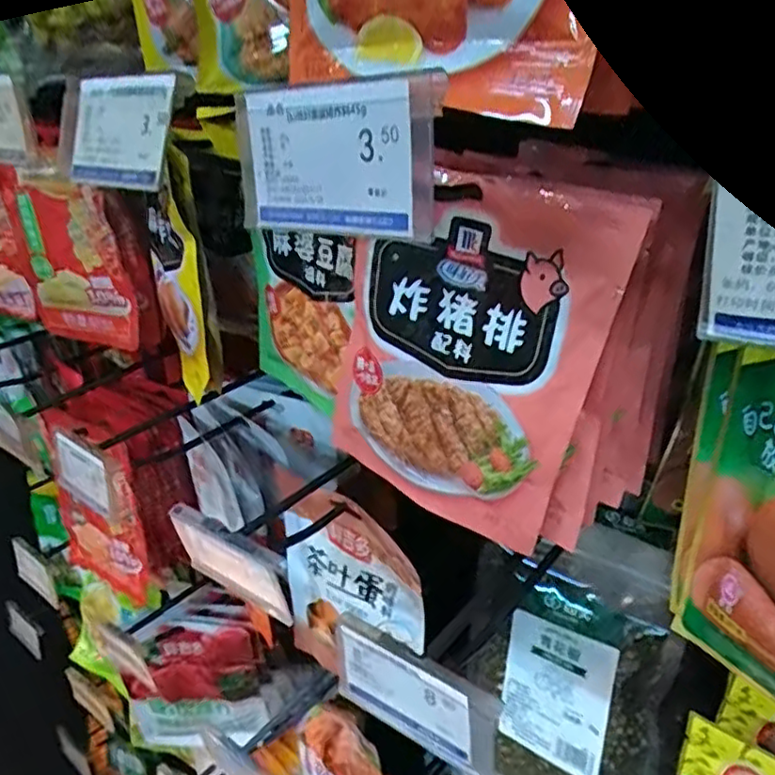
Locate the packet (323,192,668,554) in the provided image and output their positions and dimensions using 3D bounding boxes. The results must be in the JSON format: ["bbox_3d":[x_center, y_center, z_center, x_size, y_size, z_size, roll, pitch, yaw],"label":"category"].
[{"bbox_3d":[0.033,-0.011,0.293,0.132,0.150,0.024,16,33,31],"label":"packet"}]

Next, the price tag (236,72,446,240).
[{"bbox_3d":[-0.017,-0.067,0.195,0.076,0.042,0.008,19,35,35],"label":"price tag"}]

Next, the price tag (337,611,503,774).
[{"bbox_3d":[0.010,0.128,0.278,0.078,0.050,0.008,16,28,33],"label":"price tag"}]

